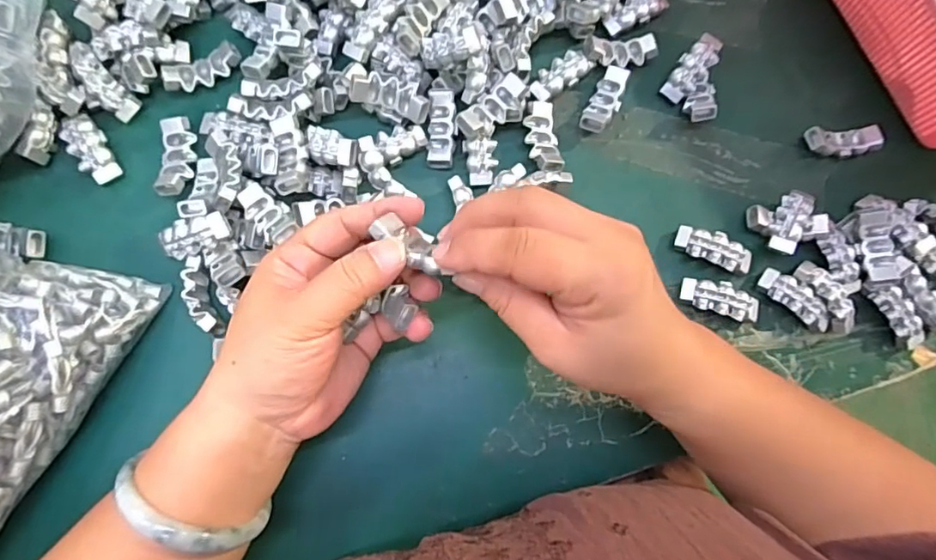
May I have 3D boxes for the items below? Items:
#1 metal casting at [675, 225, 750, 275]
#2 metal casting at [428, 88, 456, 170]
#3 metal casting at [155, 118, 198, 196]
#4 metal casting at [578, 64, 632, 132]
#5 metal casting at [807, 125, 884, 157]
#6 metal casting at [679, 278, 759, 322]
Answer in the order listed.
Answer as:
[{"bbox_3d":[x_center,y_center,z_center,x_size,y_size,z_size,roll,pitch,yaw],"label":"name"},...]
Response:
[{"bbox_3d":[0.153,-0.019,0.339,0.048,0.013,0.019,25,77,-1],"label":"metal casting"},{"bbox_3d":[-0.017,-0.094,0.340,0.015,0.012,0.048,2,94,-5],"label":"metal casting"},{"bbox_3d":[-0.172,-0.073,0.325,0.019,0.013,0.047,0,79,-6],"label":"metal casting"},{"bbox_3d":[0.090,-0.116,0.354,0.019,0.015,0.047,29,77,0],"label":"metal casting"},{"bbox_3d":[0.247,-0.092,0.362,0.045,0.017,0.020,2,78,-6],"label":"metal casting"},{"bbox_3d":[0.154,0.012,0.333,0.047,0.013,0.020,17,77,-2],"label":"metal casting"}]

